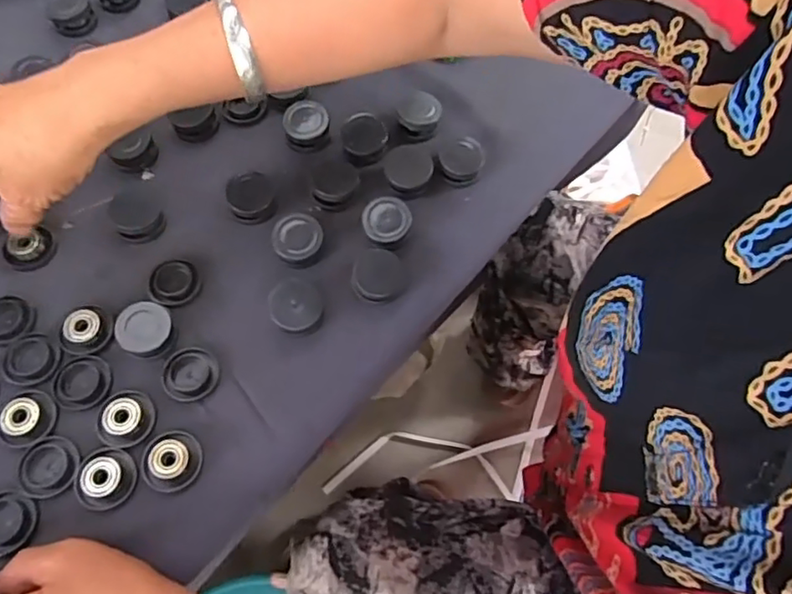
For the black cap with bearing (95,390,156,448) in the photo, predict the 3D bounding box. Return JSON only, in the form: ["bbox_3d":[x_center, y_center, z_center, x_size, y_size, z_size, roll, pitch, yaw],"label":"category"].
[{"bbox_3d":[-0.162,0.071,0.357,0.034,0.013,0.032,1,65,-1],"label":"black cap with bearing"}]

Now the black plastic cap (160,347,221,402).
[{"bbox_3d":[-0.127,0.047,0.370,0.031,0.008,0.033,1,65,-1],"label":"black plastic cap"}]

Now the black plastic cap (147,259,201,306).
[{"bbox_3d":[-0.144,-0.009,0.387,0.029,0.008,0.030,1,65,-1],"label":"black plastic cap"}]

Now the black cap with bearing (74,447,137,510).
[{"bbox_3d":[-0.165,0.103,0.339,0.030,0.010,0.033,1,65,-1],"label":"black cap with bearing"}]

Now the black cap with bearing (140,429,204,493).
[{"bbox_3d":[-0.131,0.093,0.345,0.034,0.012,0.034,1,65,-1],"label":"black cap with bearing"}]

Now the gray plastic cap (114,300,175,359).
[{"bbox_3d":[-0.154,0.020,0.371,0.032,0.019,0.032,1,65,-1],"label":"gray plastic cap"}]

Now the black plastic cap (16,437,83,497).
[{"bbox_3d":[-0.198,0.097,0.342,0.031,0.004,0.033,2,65,0],"label":"black plastic cap"}]

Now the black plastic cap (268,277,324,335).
[{"bbox_3d":[-0.064,0.007,0.385,0.034,0.018,0.036,1,65,-1],"label":"black plastic cap"}]

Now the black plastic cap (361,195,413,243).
[{"bbox_3d":[-0.007,-0.052,0.409,0.033,0.012,0.031,1,65,-1],"label":"black plastic cap"}]

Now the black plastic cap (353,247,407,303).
[{"bbox_3d":[-0.011,-0.014,0.392,0.033,0.016,0.034,1,65,-1],"label":"black plastic cap"}]

